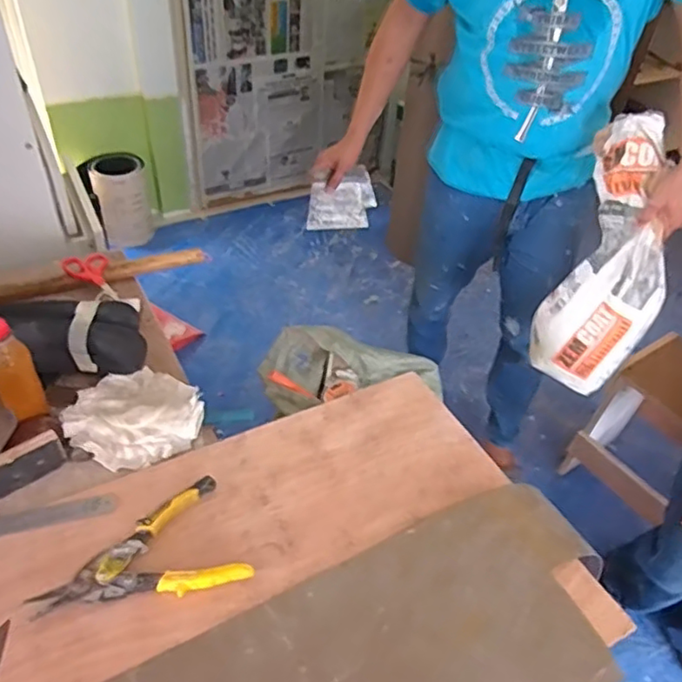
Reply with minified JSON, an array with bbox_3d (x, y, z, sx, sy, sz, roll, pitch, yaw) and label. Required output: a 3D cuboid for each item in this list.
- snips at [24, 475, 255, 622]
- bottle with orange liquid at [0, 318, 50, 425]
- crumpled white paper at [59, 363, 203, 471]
[{"bbox_3d":[-0.233,0.249,0.709,0.219,0.030,0.140,-15,47,-21],"label":"snips"},{"bbox_3d":[-0.425,0.039,0.794,0.052,0.151,0.048,-27,52,-30],"label":"bottle with orange liquid"},{"bbox_3d":[-0.283,0.102,0.867,0.166,0.029,0.164,18,44,13],"label":"crumpled white paper"}]

